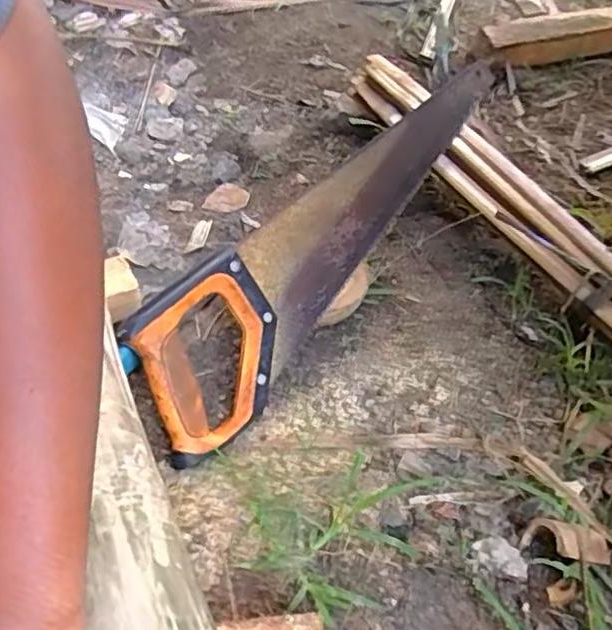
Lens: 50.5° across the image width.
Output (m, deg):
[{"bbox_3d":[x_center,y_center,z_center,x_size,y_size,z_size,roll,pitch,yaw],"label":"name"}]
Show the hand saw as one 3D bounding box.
[{"bbox_3d":[0.039,-0.074,0.626,0.505,0.032,0.131,-43,110,-27],"label":"hand saw"}]

